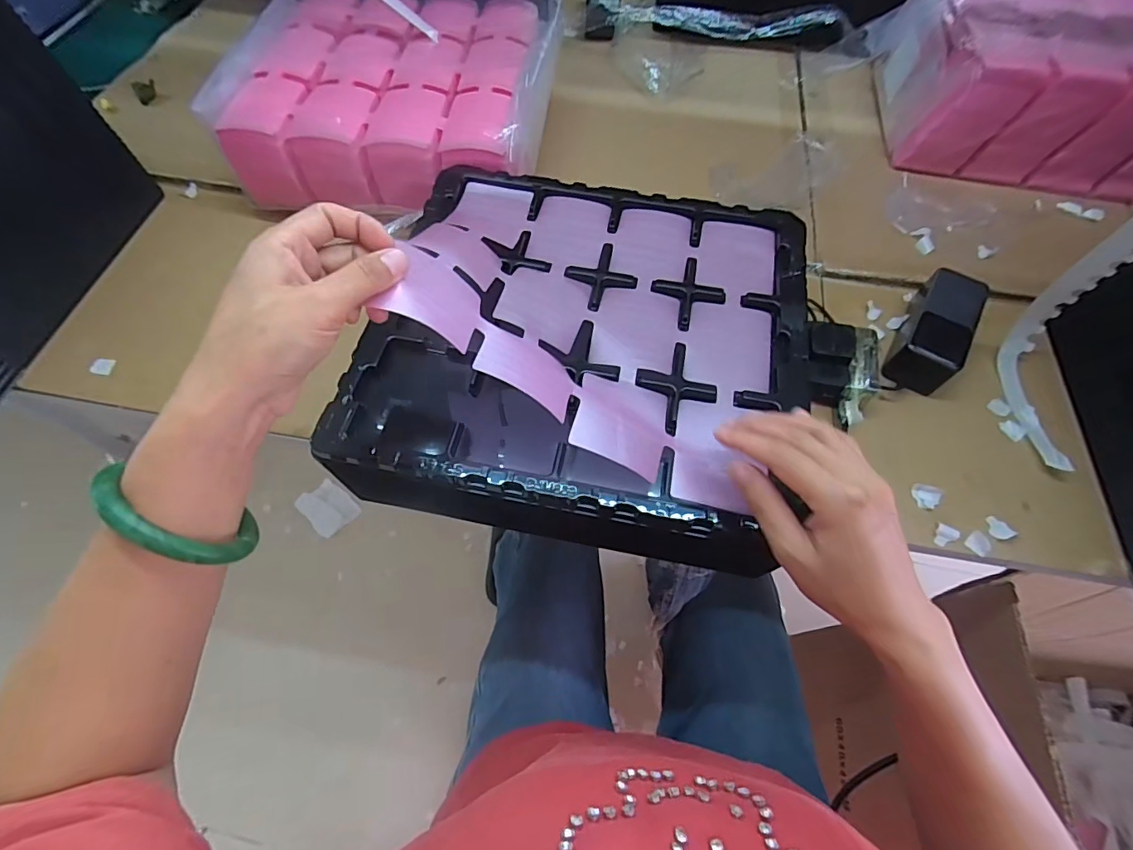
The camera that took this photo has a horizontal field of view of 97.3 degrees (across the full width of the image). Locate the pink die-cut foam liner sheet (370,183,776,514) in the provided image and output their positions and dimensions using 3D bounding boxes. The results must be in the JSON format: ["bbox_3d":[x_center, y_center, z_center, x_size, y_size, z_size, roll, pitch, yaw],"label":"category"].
[{"bbox_3d":[0.025,-0.116,0.396,0.305,0.114,0.289,10,62,5],"label":"pink die-cut foam liner sheet"}]

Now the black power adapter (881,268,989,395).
[{"bbox_3d":[0.390,-0.098,0.527,0.056,0.047,0.144,30,65,15],"label":"black power adapter"}]

